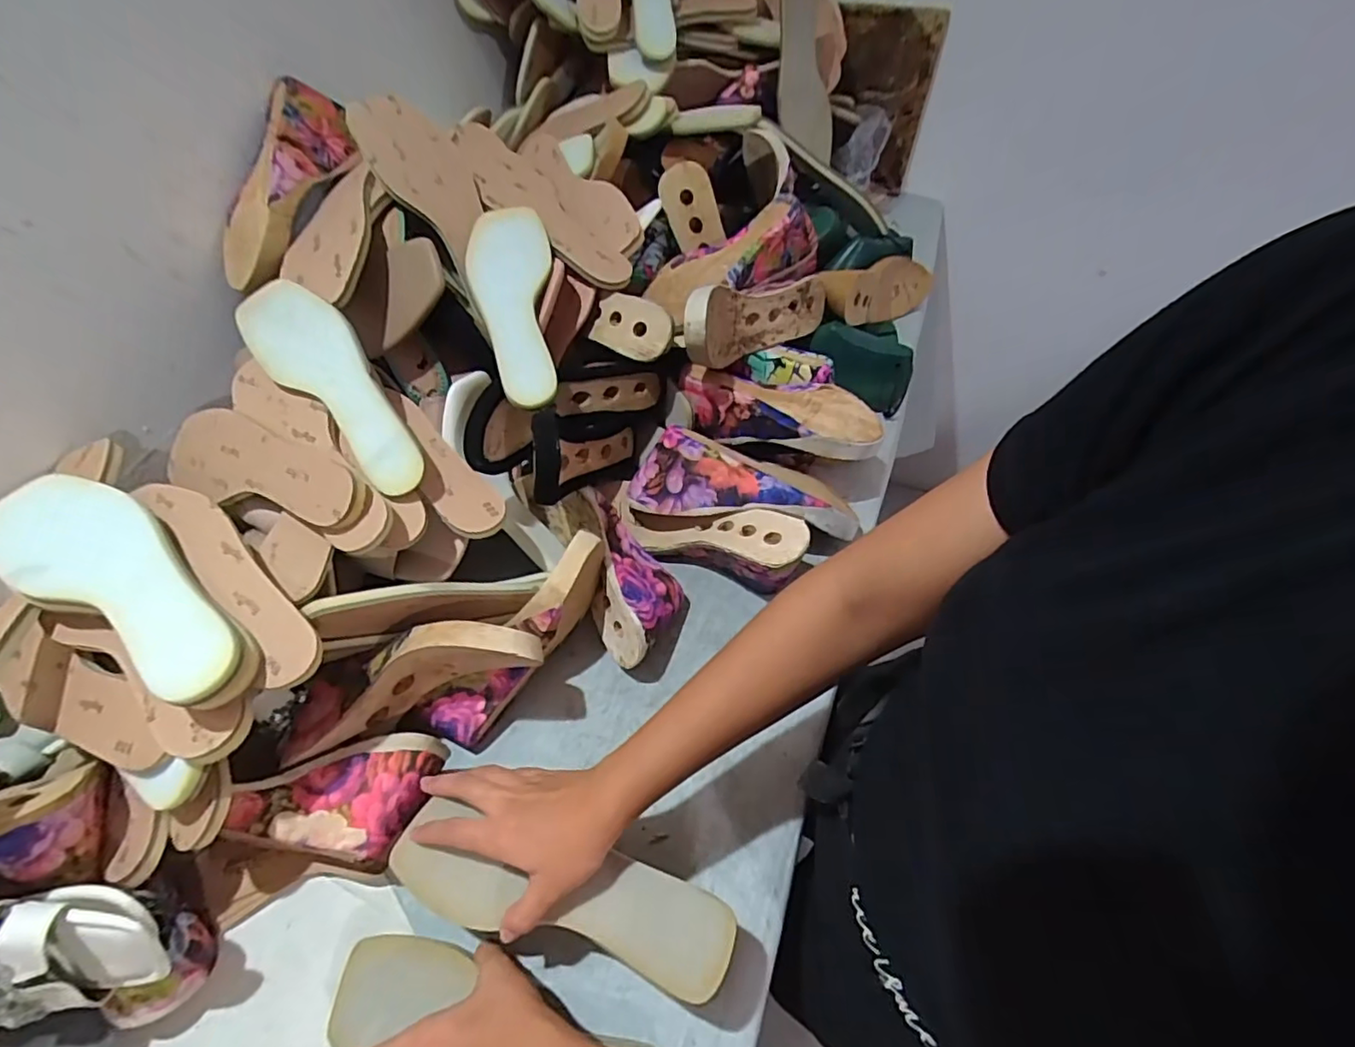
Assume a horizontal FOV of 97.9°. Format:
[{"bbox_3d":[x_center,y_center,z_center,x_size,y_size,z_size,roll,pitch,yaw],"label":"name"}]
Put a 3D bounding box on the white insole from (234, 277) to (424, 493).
[{"bbox_3d":[-0.297,-0.123,0.511,0.077,0.017,0.233,-42,79,1],"label":"white insole"}]

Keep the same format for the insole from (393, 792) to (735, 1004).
[{"bbox_3d":[-0.081,0.251,0.401,0.236,0.014,0.071,8,56,8],"label":"insole"}]

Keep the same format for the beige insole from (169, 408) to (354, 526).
[{"bbox_3d":[-0.358,-0.049,0.497,0.231,0.010,0.071,16,85,22],"label":"beige insole"}]

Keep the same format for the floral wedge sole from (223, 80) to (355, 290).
[{"bbox_3d":[-0.391,-0.336,0.579,0.073,0.066,0.215,10,76,10],"label":"floral wedge sole"}]

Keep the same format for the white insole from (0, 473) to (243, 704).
[{"bbox_3d":[-0.375,0.031,0.396,0.242,0.017,0.078,24,60,18],"label":"white insole"}]

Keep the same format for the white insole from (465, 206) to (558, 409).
[{"bbox_3d":[-0.159,-0.220,0.575,0.079,0.017,0.242,-11,69,-4],"label":"white insole"}]

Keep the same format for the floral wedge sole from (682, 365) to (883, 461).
[{"bbox_3d":[0.108,-0.114,0.628,0.213,0.057,0.080,13,57,12],"label":"floral wedge sole"}]

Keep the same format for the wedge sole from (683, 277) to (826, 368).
[{"bbox_3d":[0.076,-0.225,0.641,0.229,0.079,0.066,-26,56,-38],"label":"wedge sole"}]

